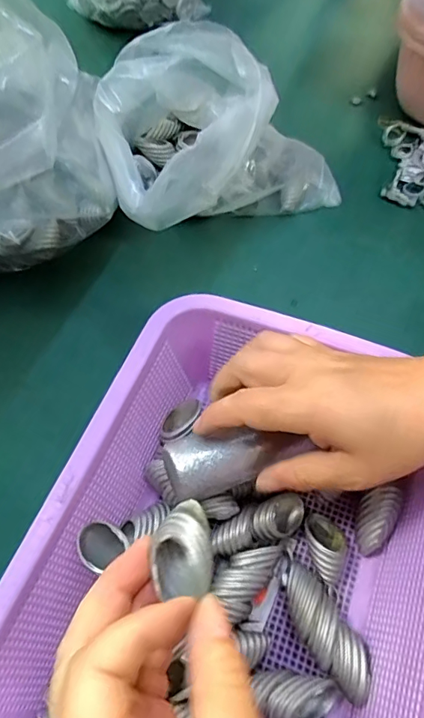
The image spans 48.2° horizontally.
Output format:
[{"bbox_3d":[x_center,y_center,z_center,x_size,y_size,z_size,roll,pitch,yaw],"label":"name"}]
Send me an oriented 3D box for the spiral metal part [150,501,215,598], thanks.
[{"bbox_3d":[-0.013,0.079,0.198,0.025,0.020,0.037,-3,61,-1],"label":"spiral metal part"}]

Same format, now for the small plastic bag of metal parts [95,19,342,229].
[{"bbox_3d":[0.002,-0.204,0.426,0.202,0.139,0.166,-23,63,-11],"label":"small plastic bag of metal parts"}]

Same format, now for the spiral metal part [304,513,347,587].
[{"bbox_3d":[0.073,0.122,0.309,0.029,0.022,0.038,22,64,13],"label":"spiral metal part"}]

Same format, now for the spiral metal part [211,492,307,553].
[{"bbox_3d":[0.031,0.111,0.315,0.064,0.023,0.024,-21,63,-10],"label":"spiral metal part"}]

